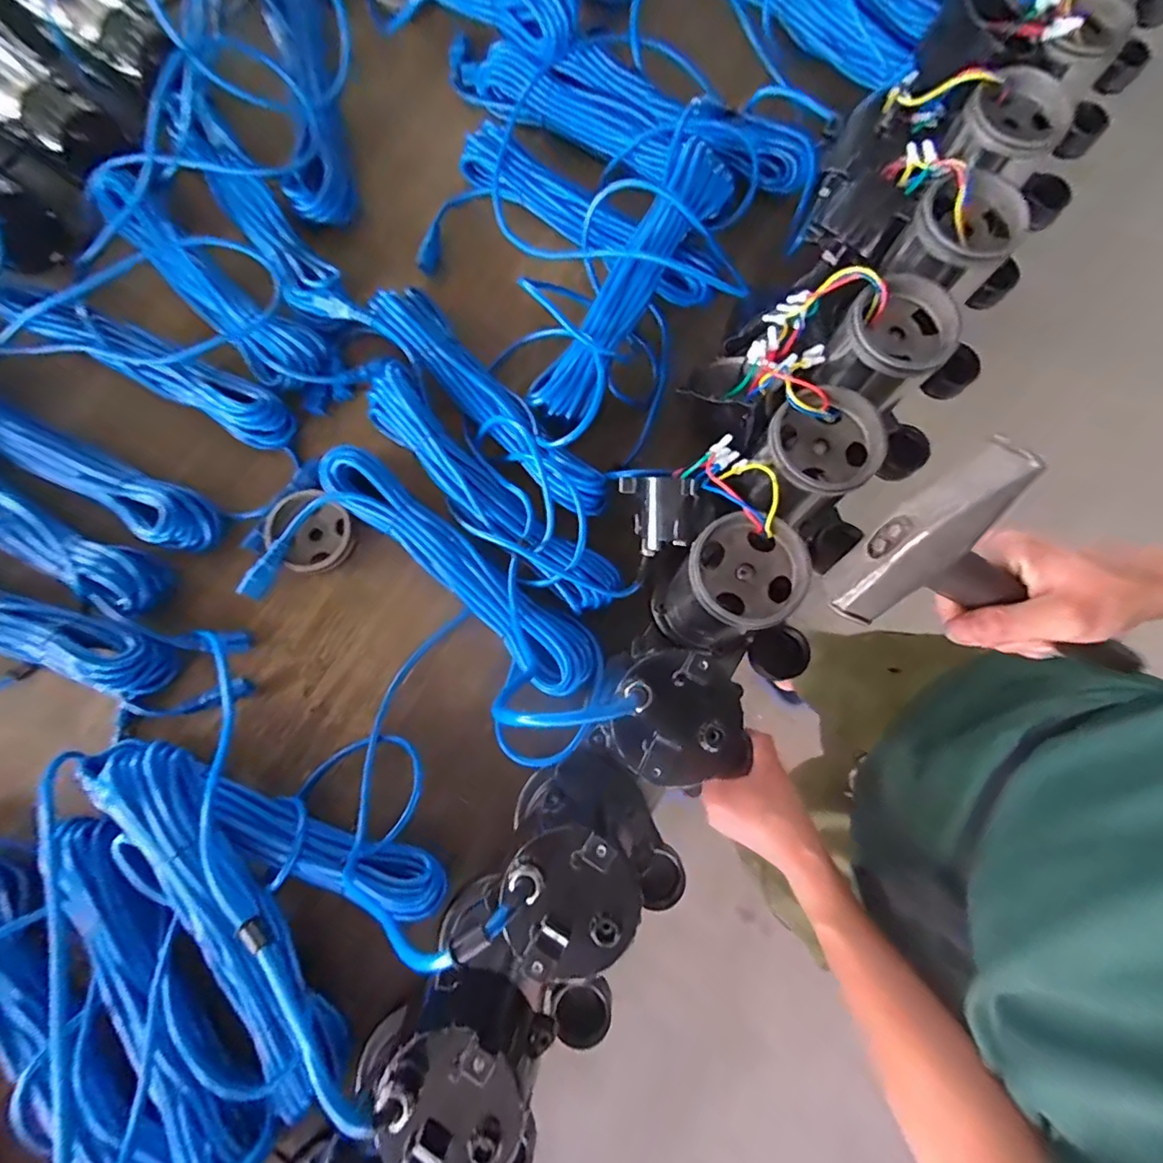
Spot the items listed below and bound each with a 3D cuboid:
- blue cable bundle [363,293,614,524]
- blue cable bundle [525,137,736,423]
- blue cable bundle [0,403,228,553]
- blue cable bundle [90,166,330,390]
[{"bbox_3d":[-0.097,-0.200,0.590,0.075,0.051,0.342,-43,83,-8],"label":"blue cable bundle"},{"bbox_3d":[0.056,-0.319,0.590,0.072,0.047,0.345,32,81,5],"label":"blue cable bundle"},{"bbox_3d":[-0.547,-0.124,0.579,0.344,0.039,0.070,24,80,4],"label":"blue cable bundle"},{"bbox_3d":[-0.431,-0.341,0.624,0.339,0.035,0.074,40,82,6],"label":"blue cable bundle"}]

